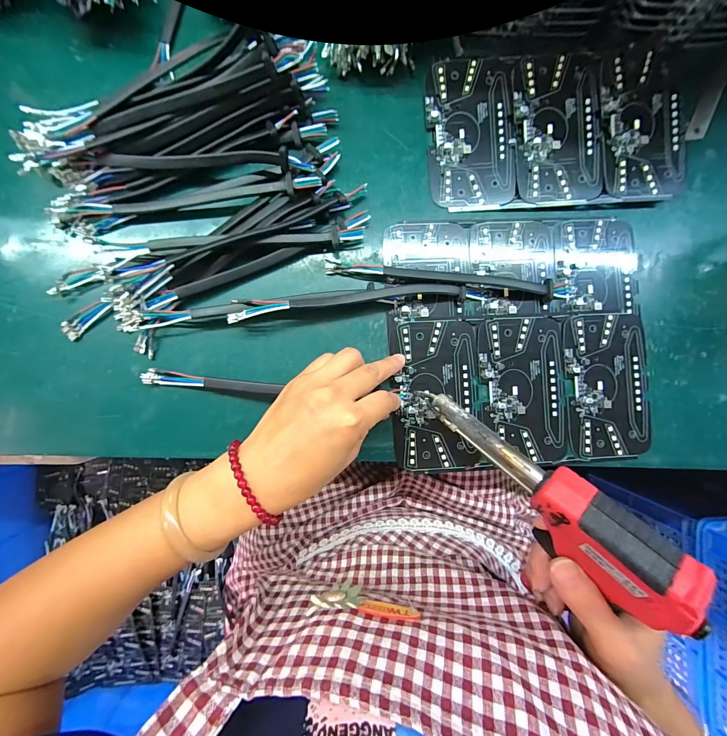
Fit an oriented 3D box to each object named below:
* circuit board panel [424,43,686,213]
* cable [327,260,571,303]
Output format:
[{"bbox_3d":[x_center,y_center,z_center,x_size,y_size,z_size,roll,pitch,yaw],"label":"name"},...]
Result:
[{"bbox_3d":[0.174,-0.217,0.291,0.228,0.014,0.129,-4,89,-3],"label":"circuit board panel"},{"bbox_3d":[0.079,-0.079,0.284,0.221,0.009,0.018,5,89,-3],"label":"cable"}]

